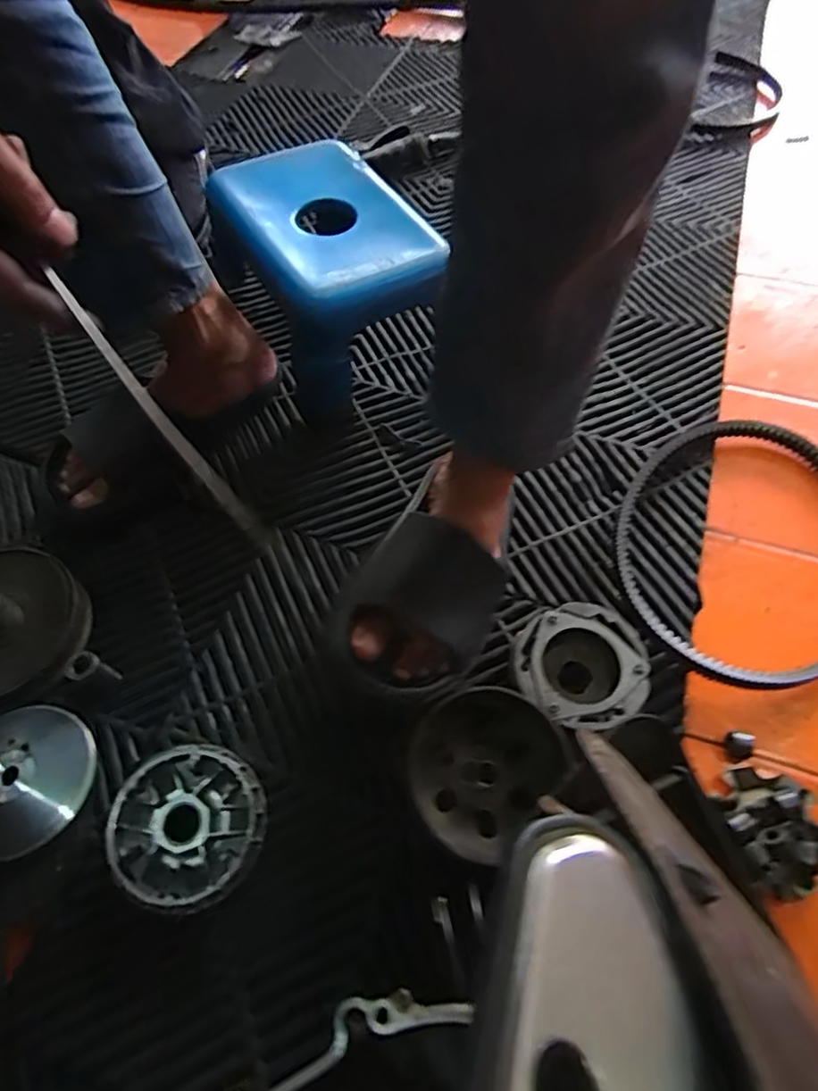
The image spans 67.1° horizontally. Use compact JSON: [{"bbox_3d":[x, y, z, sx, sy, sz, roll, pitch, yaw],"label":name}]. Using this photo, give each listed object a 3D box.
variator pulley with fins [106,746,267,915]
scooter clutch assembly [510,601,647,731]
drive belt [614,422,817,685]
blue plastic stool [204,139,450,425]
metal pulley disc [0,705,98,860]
[{"bbox_3d":[-0.157,0.202,0.446,0.101,0.036,0.102,-1,59,1],"label":"variator pulley with fins"},{"bbox_3d":[0.134,0.099,0.493,0.098,0.036,0.096,-1,59,1],"label":"scooter clutch assembly"},{"bbox_3d":[0.306,-0.012,0.555,0.223,0.038,0.289,14,61,10],"label":"drive belt"},{"bbox_3d":[-0.081,-0.284,0.659,0.167,0.160,0.219,-23,62,-12],"label":"blue plastic stool"},{"bbox_3d":[-0.297,0.172,0.462,0.102,0.018,0.106,37,67,21],"label":"metal pulley disc"}]

